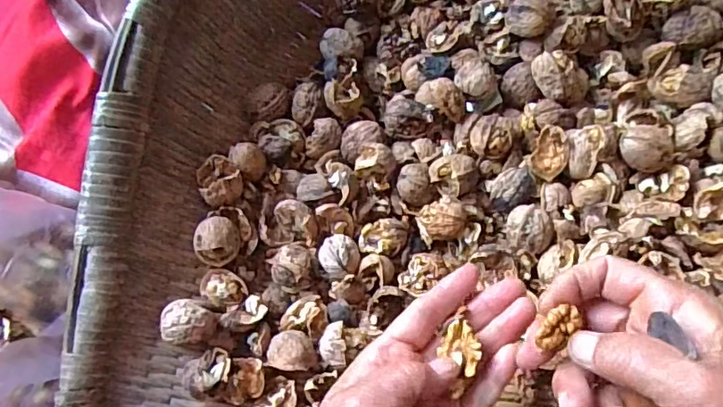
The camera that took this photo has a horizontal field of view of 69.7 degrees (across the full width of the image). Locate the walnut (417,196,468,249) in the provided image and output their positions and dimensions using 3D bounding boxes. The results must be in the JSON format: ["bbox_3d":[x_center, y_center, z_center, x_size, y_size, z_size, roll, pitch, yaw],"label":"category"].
[{"bbox_3d":[0.056,0.013,0.366,0.029,0.031,0.029,0,80,-2],"label":"walnut"}]

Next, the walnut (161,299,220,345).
[{"bbox_3d":[-0.113,0.078,0.342,0.034,0.023,0.028,2,80,-2],"label":"walnut"}]

